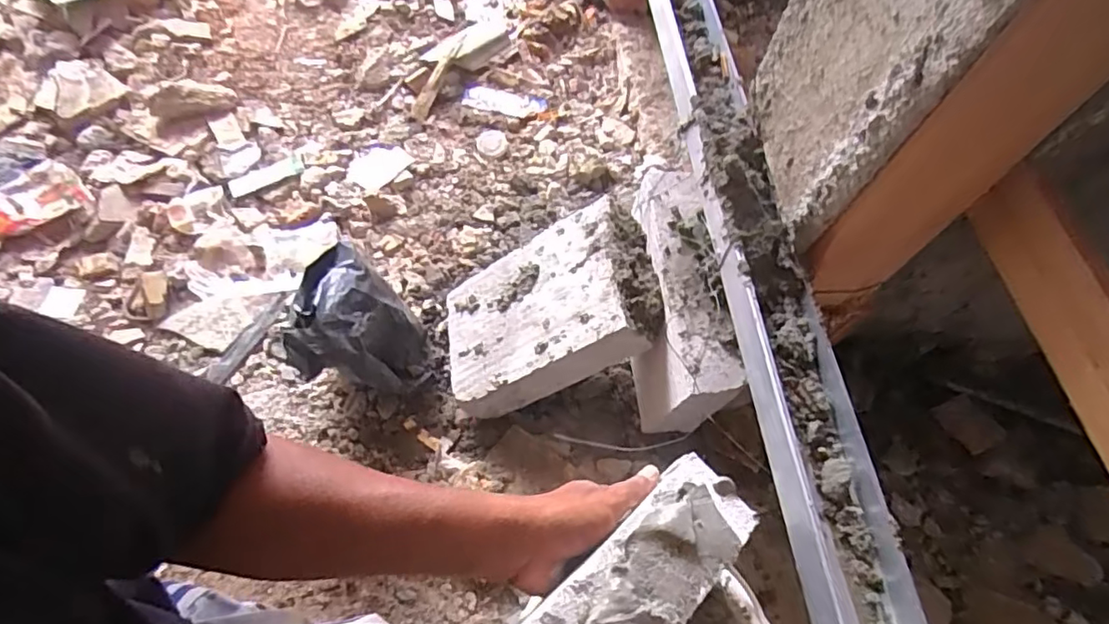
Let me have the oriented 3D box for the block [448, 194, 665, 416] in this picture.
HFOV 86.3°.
[{"bbox_3d":[-0.009,0.006,0.828,0.322,0.072,0.218,-26,57,25],"label":"block"}]

